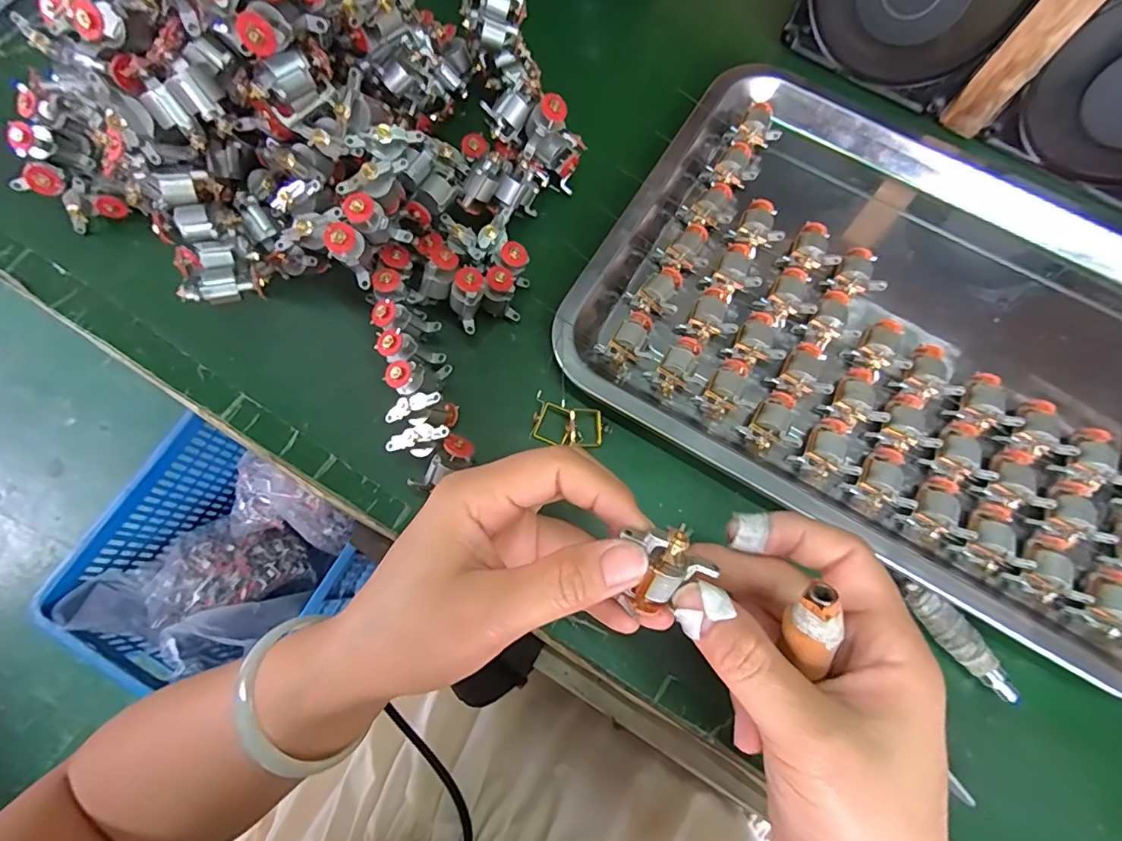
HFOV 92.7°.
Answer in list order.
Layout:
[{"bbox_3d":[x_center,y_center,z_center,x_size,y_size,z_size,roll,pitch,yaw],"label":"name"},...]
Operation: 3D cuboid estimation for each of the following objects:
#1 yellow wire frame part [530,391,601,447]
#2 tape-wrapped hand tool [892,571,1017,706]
[{"bbox_3d":[0.004,0.002,0.283,0.038,0.012,0.025,14,73,3],"label":"yellow wire frame part"},{"bbox_3d":[0.186,0.102,0.256,0.013,0.016,0.067,-34,77,-11],"label":"tape-wrapped hand tool"}]

